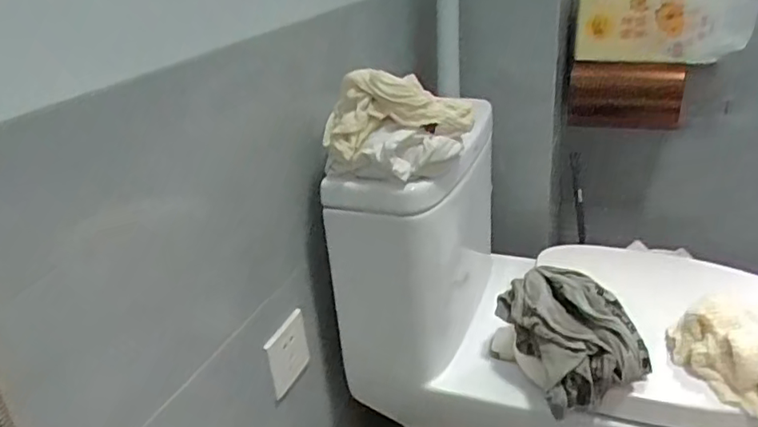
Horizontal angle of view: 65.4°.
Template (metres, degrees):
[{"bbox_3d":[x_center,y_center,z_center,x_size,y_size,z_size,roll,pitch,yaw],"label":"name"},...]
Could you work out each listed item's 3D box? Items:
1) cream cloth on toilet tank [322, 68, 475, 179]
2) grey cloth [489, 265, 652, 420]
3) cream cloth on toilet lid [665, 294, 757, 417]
[{"bbox_3d":[0.020,-0.105,0.686,0.168,0.111,0.065,-1,26,8],"label":"cream cloth on toilet tank"},{"bbox_3d":[0.241,0.167,0.777,0.119,0.140,0.198,-13,27,-17],"label":"grey cloth"},{"bbox_3d":[0.461,0.166,0.734,0.174,0.081,0.162,16,33,37],"label":"cream cloth on toilet lid"}]

